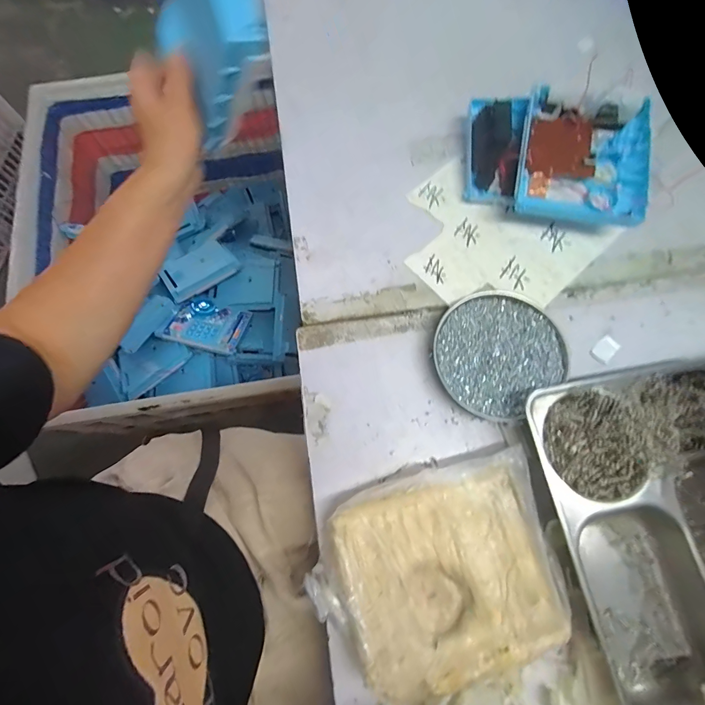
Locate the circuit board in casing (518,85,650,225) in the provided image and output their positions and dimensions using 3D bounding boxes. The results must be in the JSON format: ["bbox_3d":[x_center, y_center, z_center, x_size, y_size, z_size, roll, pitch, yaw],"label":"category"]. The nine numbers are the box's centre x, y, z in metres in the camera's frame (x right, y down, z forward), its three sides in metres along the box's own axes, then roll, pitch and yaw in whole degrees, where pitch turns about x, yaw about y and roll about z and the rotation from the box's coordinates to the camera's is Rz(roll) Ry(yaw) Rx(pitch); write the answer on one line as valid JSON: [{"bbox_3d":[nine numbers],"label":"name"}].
[{"bbox_3d":[0.260,-0.218,0.404,0.134,0.034,0.151,13,74,5],"label":"circuit board in casing"}]

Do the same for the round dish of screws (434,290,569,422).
[{"bbox_3d":[0.153,-0.001,0.382,0.130,0.015,0.124,0,74,1],"label":"round dish of screws"}]

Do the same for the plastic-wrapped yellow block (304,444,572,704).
[{"bbox_3d":[0.075,0.192,0.318,0.206,0.037,0.157,-18,74,-4],"label":"plastic-wrapped yellow block"}]

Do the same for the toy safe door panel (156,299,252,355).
[{"bbox_3d":[-0.307,-0.060,0.761,0.149,0.023,0.125,21,50,-7],"label":"toy safe door panel"}]

